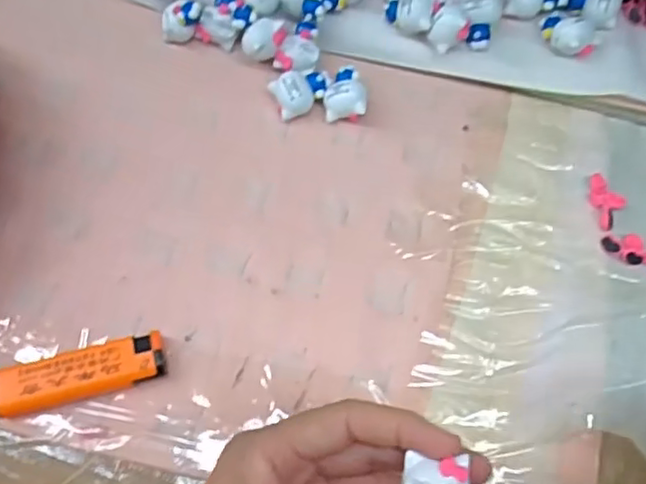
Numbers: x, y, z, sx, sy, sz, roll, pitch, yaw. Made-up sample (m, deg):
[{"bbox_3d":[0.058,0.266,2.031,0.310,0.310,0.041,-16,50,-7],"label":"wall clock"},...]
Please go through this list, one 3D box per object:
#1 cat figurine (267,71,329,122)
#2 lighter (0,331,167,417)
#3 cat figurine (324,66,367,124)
[{"bbox_3d":[-0.013,-0.088,0.382,0.032,0.021,0.022,-27,69,-11],"label":"cat figurine"},{"bbox_3d":[-0.118,0.065,0.315,0.079,0.016,0.022,-13,67,-5],"label":"lighter"},{"bbox_3d":[0.013,-0.088,0.382,0.023,0.020,0.033,-3,66,-1],"label":"cat figurine"}]

